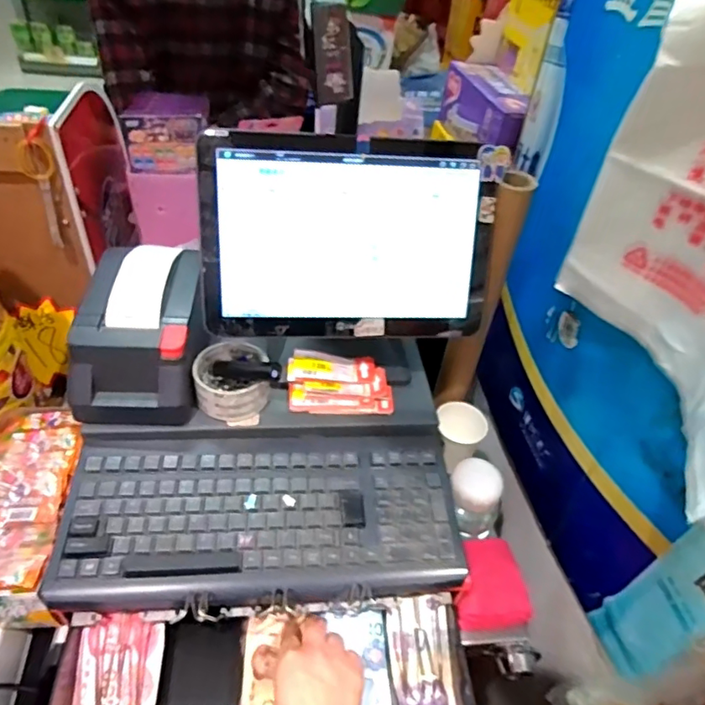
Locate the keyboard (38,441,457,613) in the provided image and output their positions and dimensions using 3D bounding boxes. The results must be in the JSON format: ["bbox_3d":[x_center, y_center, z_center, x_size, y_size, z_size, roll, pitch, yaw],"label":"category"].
[{"bbox_3d":[-0.085,0.166,0.542,0.387,0.034,0.157,0,44,-8],"label":"keyboard"}]

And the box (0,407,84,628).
[{"bbox_3d":[-0.374,0.168,0.593,0.129,0.068,0.248,-1,44,-10],"label":"box"}]

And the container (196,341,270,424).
[{"bbox_3d":[-0.136,0.035,0.608,0.080,0.054,0.090,-1,44,-9],"label":"container"}]

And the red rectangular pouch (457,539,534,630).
[{"bbox_3d":[0.161,0.265,0.623,0.079,0.020,0.107,6,43,-2],"label":"red rectangular pouch"}]

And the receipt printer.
[{"bbox_3d":[-0.234,-0.022,0.610,0.122,0.123,0.189,2,43,-6],"label":"receipt printer"}]

